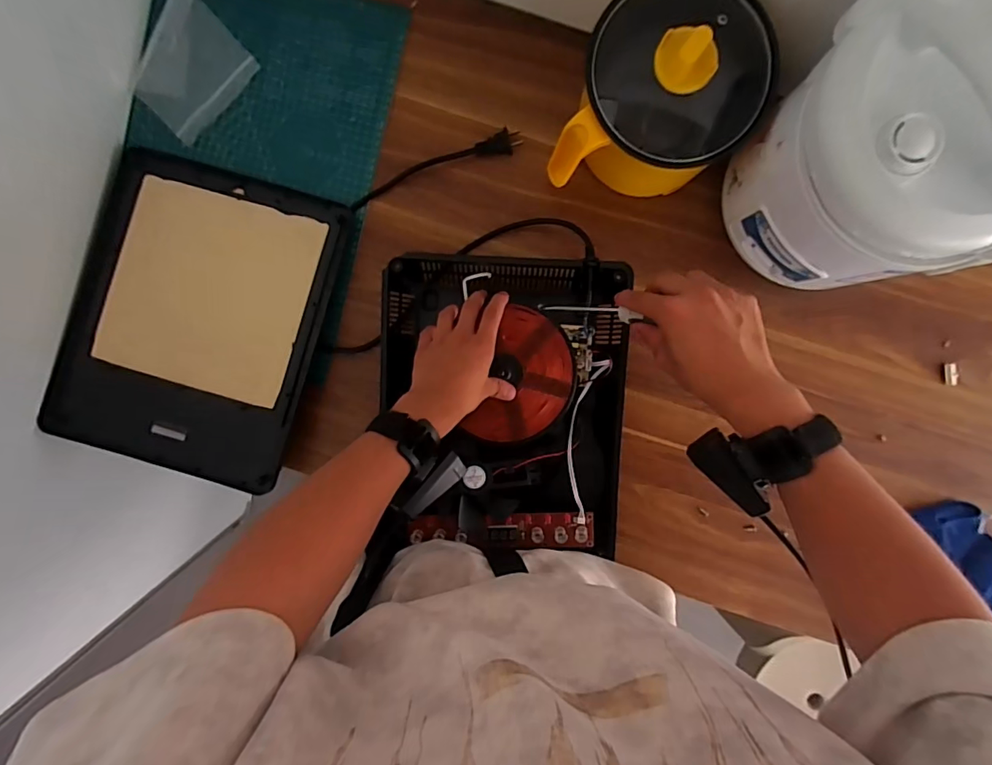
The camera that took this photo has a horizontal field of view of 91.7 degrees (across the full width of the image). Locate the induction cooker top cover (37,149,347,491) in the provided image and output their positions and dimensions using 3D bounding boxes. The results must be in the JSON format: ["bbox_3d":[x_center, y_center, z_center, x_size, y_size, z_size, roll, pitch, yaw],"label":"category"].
[{"bbox_3d":[-0.346,-0.072,0.554,0.279,0.030,0.347,17,93,0],"label":"induction cooker top cover"}]

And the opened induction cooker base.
[{"bbox_3d":[0.007,0.022,0.555,0.269,0.052,0.327,2,91,-1],"label":"opened induction cooker base"}]

